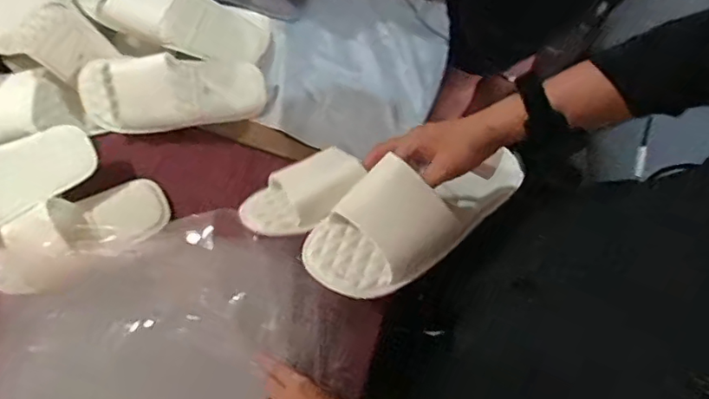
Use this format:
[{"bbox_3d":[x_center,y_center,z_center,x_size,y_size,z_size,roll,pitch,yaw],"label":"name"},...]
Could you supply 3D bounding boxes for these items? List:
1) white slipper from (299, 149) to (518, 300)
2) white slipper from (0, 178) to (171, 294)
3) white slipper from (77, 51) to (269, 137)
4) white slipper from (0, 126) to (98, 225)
[{"bbox_3d":[0.061,0.014,0.576,0.233,0.053,0.113,-23,77,-15],"label":"white slipper"},{"bbox_3d":[-0.350,0.045,0.712,0.228,0.052,0.099,-27,77,-9],"label":"white slipper"},{"bbox_3d":[-0.241,-0.146,0.761,0.235,0.061,0.089,-9,75,-5],"label":"white slipper"},{"bbox_3d":[-0.438,-0.018,0.719,0.226,0.032,0.097,-18,90,-4],"label":"white slipper"}]

